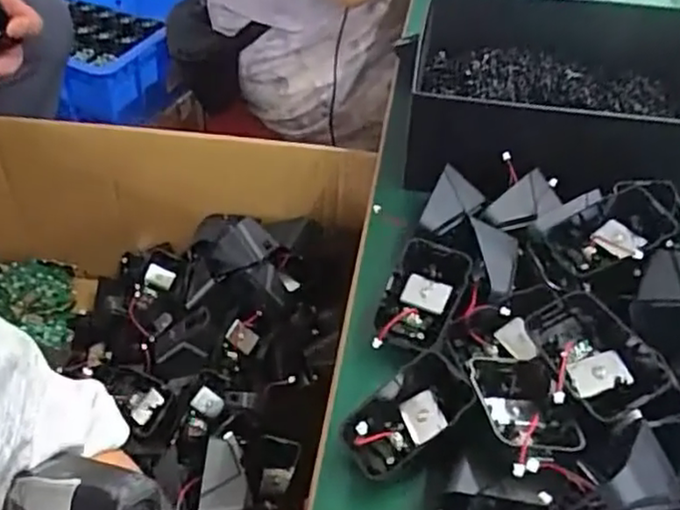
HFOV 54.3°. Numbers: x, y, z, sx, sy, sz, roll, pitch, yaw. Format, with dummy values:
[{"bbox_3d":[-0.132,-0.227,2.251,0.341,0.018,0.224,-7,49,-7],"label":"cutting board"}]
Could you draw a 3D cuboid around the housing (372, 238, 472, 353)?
[{"bbox_3d":[0.049,0.028,0.406,0.043,0.030,0.073,20,48,14],"label":"housing"}]

